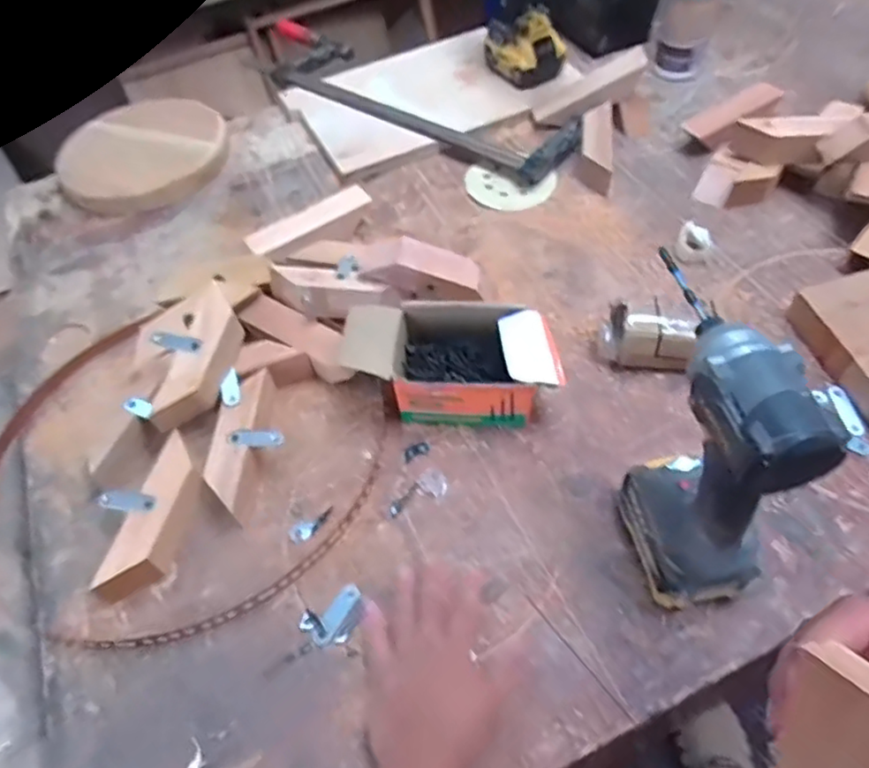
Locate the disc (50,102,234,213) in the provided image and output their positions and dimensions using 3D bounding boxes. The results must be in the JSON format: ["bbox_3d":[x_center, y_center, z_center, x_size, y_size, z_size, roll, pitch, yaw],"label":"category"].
[{"bbox_3d":[-0.432,-0.346,0.964,0.234,0.031,0.238,-2,54,3],"label":"disc"}]

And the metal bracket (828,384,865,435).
[{"bbox_3d":[0.405,0.026,0.640,0.014,0.010,0.057,-4,54,1],"label":"metal bracket"}]

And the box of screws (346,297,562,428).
[{"bbox_3d":[0.018,-0.025,0.665,0.210,0.078,0.120,1,54,5],"label":"box of screws"}]

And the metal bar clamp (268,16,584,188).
[{"bbox_3d":[-0.065,-0.456,1.019,0.621,0.030,0.147,31,62,24],"label":"metal bar clamp"}]

